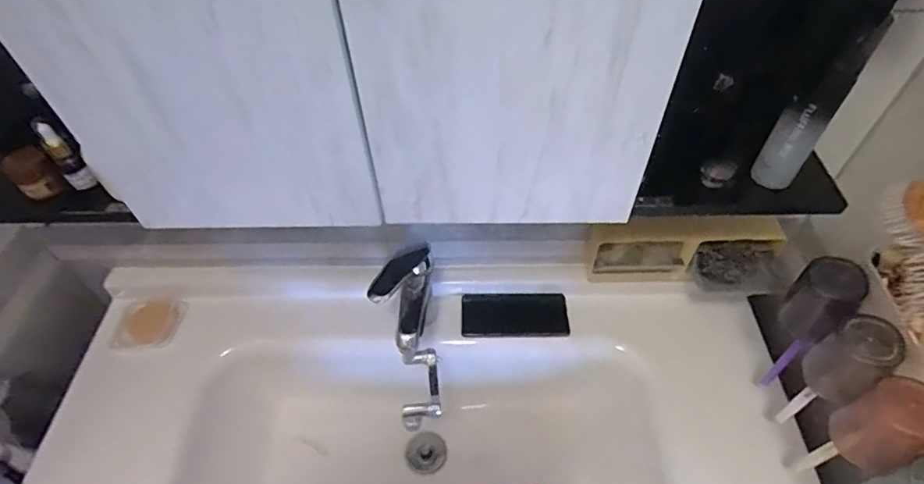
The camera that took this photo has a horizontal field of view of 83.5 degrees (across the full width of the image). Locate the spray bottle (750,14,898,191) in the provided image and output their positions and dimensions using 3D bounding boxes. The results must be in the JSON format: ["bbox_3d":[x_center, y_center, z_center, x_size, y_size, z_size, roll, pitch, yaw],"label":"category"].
[{"bbox_3d":[0.339,-0.126,0.507,0.041,0.160,0.052,34,59,25],"label":"spray bottle"}]

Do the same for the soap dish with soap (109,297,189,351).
[{"bbox_3d":[-0.483,0.123,0.805,0.098,0.021,0.087,-8,51,-5],"label":"soap dish with soap"}]

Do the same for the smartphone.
[{"bbox_3d":[0.081,0.112,0.797,0.160,0.015,0.069,-1,58,4],"label":"smartphone"}]

